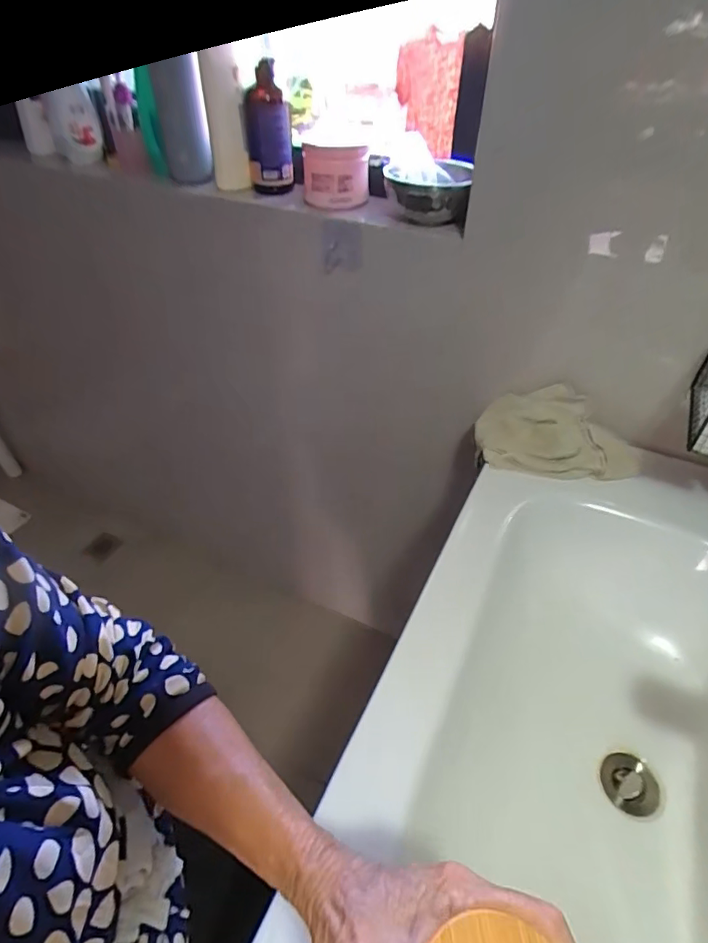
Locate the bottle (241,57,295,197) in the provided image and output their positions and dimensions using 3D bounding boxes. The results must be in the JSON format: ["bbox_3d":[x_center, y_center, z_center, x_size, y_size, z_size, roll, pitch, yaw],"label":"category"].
[{"bbox_3d":[-0.134,-0.530,0.793,0.072,0.167,0.074,-3,42,-8],"label":"bottle"}]

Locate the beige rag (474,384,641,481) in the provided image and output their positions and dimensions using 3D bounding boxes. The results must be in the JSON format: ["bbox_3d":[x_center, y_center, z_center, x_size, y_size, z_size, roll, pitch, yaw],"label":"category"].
[{"bbox_3d":[0.289,-0.051,0.722,0.217,0.081,0.137,10,42,7],"label":"beige rag"}]

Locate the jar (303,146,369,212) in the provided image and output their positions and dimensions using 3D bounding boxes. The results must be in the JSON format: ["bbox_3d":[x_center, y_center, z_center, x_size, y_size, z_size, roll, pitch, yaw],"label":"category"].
[{"bbox_3d":[-0.027,-0.435,0.760,0.096,0.076,0.105,0,42,-4],"label":"jar"}]

